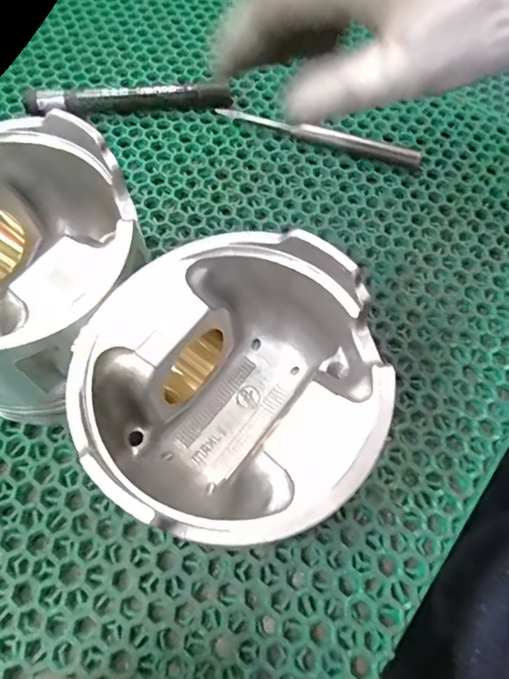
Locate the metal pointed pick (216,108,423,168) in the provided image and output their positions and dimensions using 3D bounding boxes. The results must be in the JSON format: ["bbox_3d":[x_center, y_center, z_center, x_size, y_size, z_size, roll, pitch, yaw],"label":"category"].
[{"bbox_3d":[0.044,-0.144,0.336,0.143,0.012,0.006,19,65,7],"label":"metal pointed pick"}]

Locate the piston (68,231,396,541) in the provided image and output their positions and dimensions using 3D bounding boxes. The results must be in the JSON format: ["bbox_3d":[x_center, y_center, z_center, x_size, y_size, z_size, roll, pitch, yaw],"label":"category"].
[{"bbox_3d":[-0.008,0.027,0.204,0.106,0.101,0.106,-3,65,-4],"label":"piston"}]

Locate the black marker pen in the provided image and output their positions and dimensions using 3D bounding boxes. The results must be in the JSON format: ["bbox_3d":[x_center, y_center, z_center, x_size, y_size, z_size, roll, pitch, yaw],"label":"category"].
[{"bbox_3d":[-0.087,-0.169,0.341,0.140,0.017,0.012,-7,65,-6],"label":"black marker pen"}]

